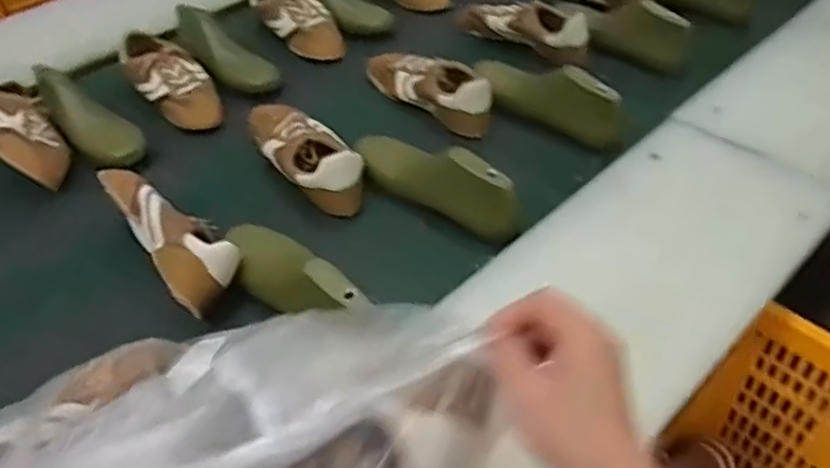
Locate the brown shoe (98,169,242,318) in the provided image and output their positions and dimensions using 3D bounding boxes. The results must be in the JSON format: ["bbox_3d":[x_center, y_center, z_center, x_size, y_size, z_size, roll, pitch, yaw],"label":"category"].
[{"bbox_3d":[-0.287,-0.005,0.789,0.083,0.082,0.235,-30,50,-23],"label":"brown shoe"}]

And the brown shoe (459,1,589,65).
[{"bbox_3d":[0.184,-0.353,1.153,0.242,0.079,0.078,31,55,31],"label":"brown shoe"}]

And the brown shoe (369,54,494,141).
[{"bbox_3d":[0.029,-0.235,1.050,0.104,0.068,0.255,-36,52,-27],"label":"brown shoe"}]

